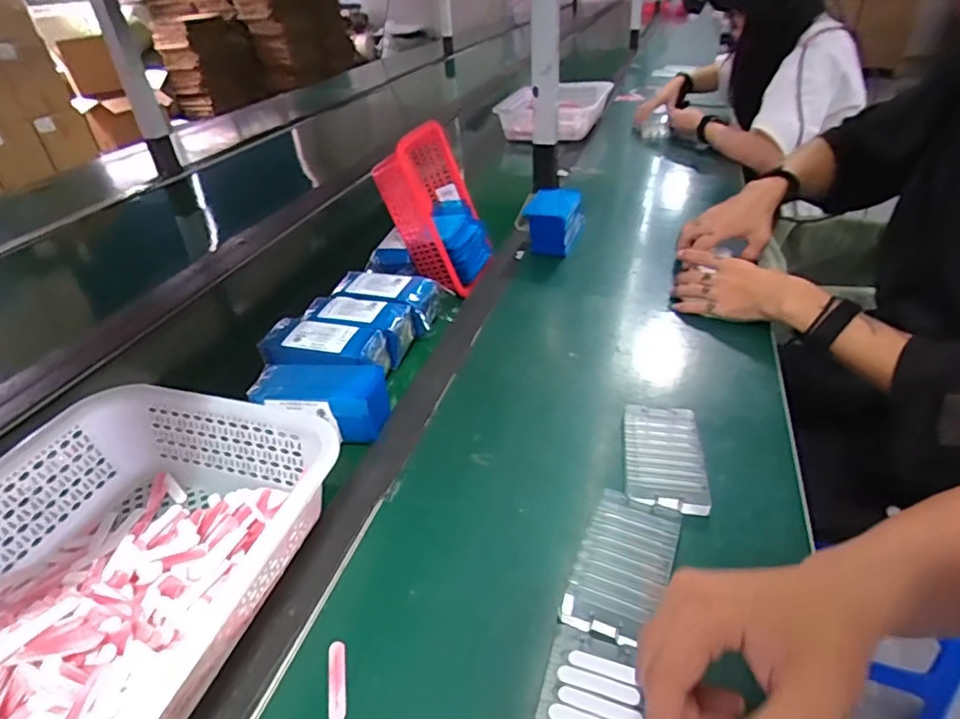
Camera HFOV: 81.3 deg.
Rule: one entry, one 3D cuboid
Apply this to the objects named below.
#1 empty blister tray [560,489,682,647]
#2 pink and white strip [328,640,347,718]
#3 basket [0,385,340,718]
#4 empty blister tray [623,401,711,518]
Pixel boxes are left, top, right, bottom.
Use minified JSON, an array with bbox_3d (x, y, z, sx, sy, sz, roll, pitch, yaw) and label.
[{"bbox_3d":[0.110,0.155,0.428,0.066,0.013,0.122,13,38,23],"label":"empty blister tray"},{"bbox_3d":[-0.095,0.212,0.370,0.012,0.004,0.051,-10,35,-9],"label":"pink and white strip"},{"bbox_3d":[-0.285,0.169,0.383,0.249,0.080,0.355,7,36,16],"label":"basket"},{"bbox_3d":[0.170,0.088,0.521,0.069,0.012,0.129,4,35,11],"label":"empty blister tray"}]

